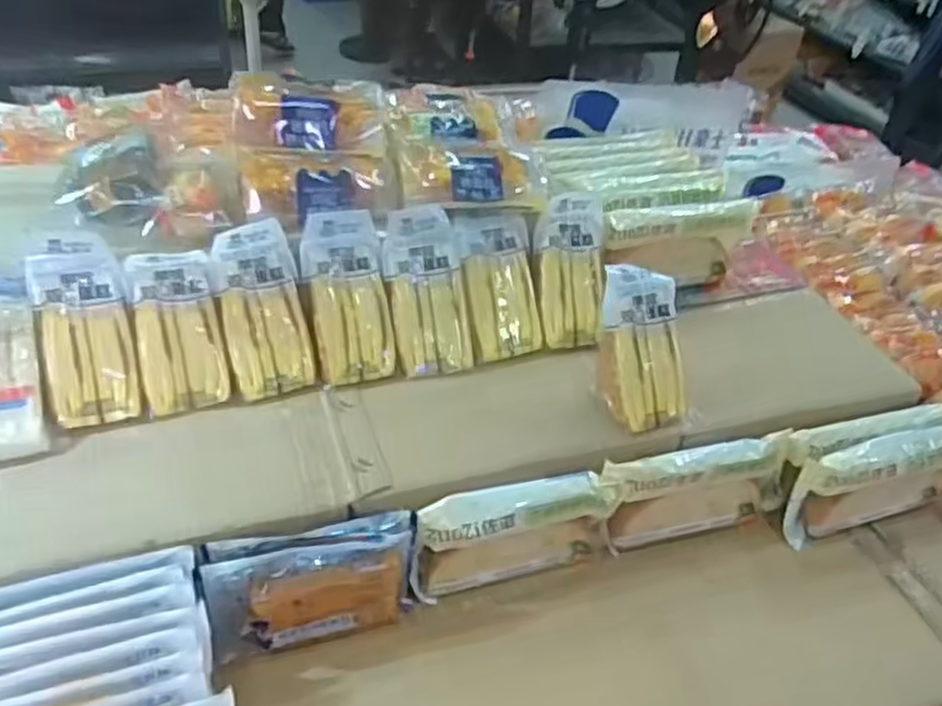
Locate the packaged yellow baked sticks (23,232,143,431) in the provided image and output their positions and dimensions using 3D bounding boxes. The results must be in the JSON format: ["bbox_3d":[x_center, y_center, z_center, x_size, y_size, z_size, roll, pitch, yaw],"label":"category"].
[{"bbox_3d":[-0.298,-0.018,0.619,0.063,0.148,0.010,-11,12,-20],"label":"packaged yellow baked sticks"}]

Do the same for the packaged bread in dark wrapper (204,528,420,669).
[{"bbox_3d":[-0.114,0.175,0.584,0.146,0.083,0.037,-7,40,-17],"label":"packaged bread in dark wrapper"}]

